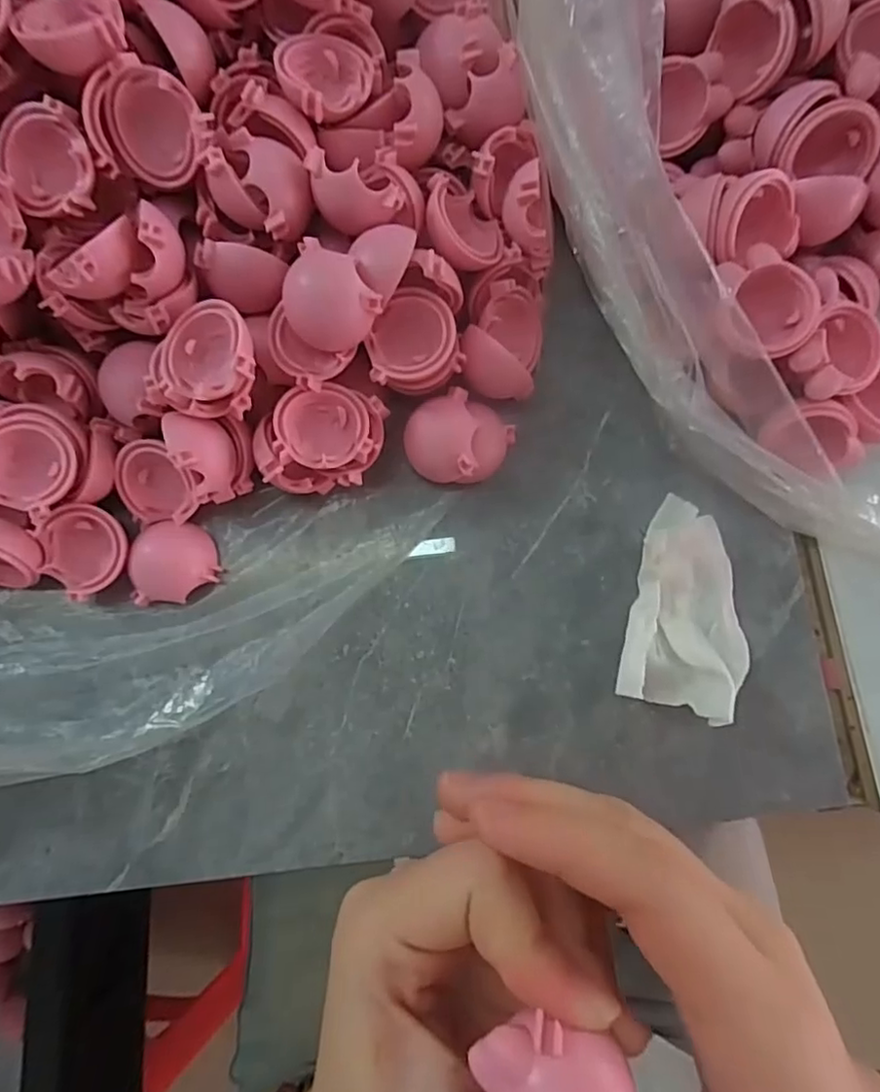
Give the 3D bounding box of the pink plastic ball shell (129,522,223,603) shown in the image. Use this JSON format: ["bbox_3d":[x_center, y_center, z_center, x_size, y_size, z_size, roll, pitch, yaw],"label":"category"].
[{"bbox_3d":[-0.091,0.006,0.211,0.026,0.010,0.027,0,80,0],"label":"pink plastic ball shell"}]

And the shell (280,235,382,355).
[{"bbox_3d":[-0.035,-0.075,0.189,0.024,0.018,0.027,-42,83,-7],"label":"shell"}]

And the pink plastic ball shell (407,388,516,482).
[{"bbox_3d":[0.007,-0.036,0.212,0.035,0.021,0.031,15,81,2],"label":"pink plastic ball shell"}]

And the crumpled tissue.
[{"bbox_3d":[0.086,0.022,0.206,0.043,0.015,0.066,13,81,2],"label":"crumpled tissue"}]

